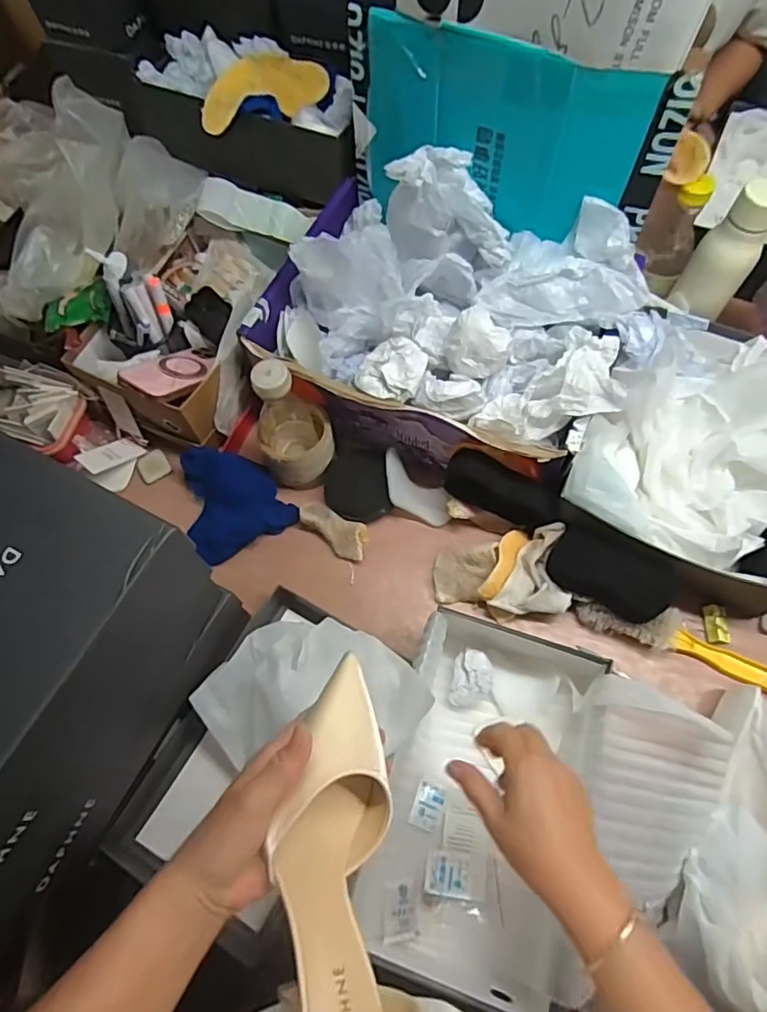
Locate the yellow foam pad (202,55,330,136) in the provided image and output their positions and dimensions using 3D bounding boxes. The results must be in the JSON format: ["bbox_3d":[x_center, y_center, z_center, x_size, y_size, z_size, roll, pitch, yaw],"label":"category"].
[{"bbox_3d":[-0.158,-0.546,0.751,0.184,0.042,0.087,-25,67,-9],"label":"yellow foam pad"}]

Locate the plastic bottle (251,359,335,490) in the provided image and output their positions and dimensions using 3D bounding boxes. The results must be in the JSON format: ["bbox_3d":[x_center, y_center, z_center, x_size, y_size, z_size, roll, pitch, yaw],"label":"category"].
[{"bbox_3d":[-0.107,-0.092,0.664,0.087,0.176,0.067,-16,66,-5],"label":"plastic bottle"}]

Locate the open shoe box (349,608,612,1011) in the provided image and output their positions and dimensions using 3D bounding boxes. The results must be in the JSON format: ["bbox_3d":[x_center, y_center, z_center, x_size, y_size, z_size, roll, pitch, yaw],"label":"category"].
[{"bbox_3d":[0.092,0.271,0.541,0.175,0.099,0.312,16,67,9],"label":"open shoe box"}]

